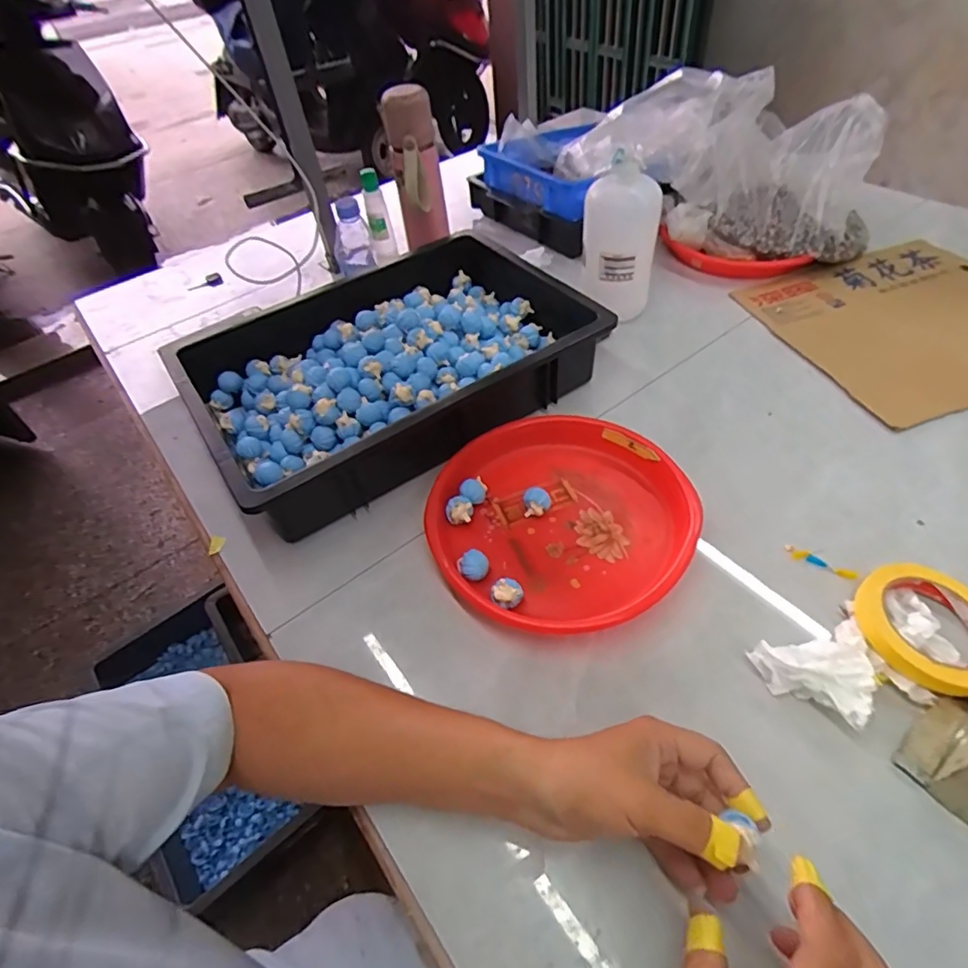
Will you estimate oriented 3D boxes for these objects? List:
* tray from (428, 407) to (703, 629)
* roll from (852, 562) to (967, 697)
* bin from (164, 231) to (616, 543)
[{"bbox_3d":[0.074,0.031,0.561,0.247,0.035,0.251,-3,48,4],"label":"tray"},{"bbox_3d":[0.359,0.117,0.457,0.098,0.025,0.104,-3,48,4],"label":"roll"},{"bbox_3d":[-0.108,-0.143,0.698,0.454,0.096,0.306,-30,52,-19],"label":"bin"}]

